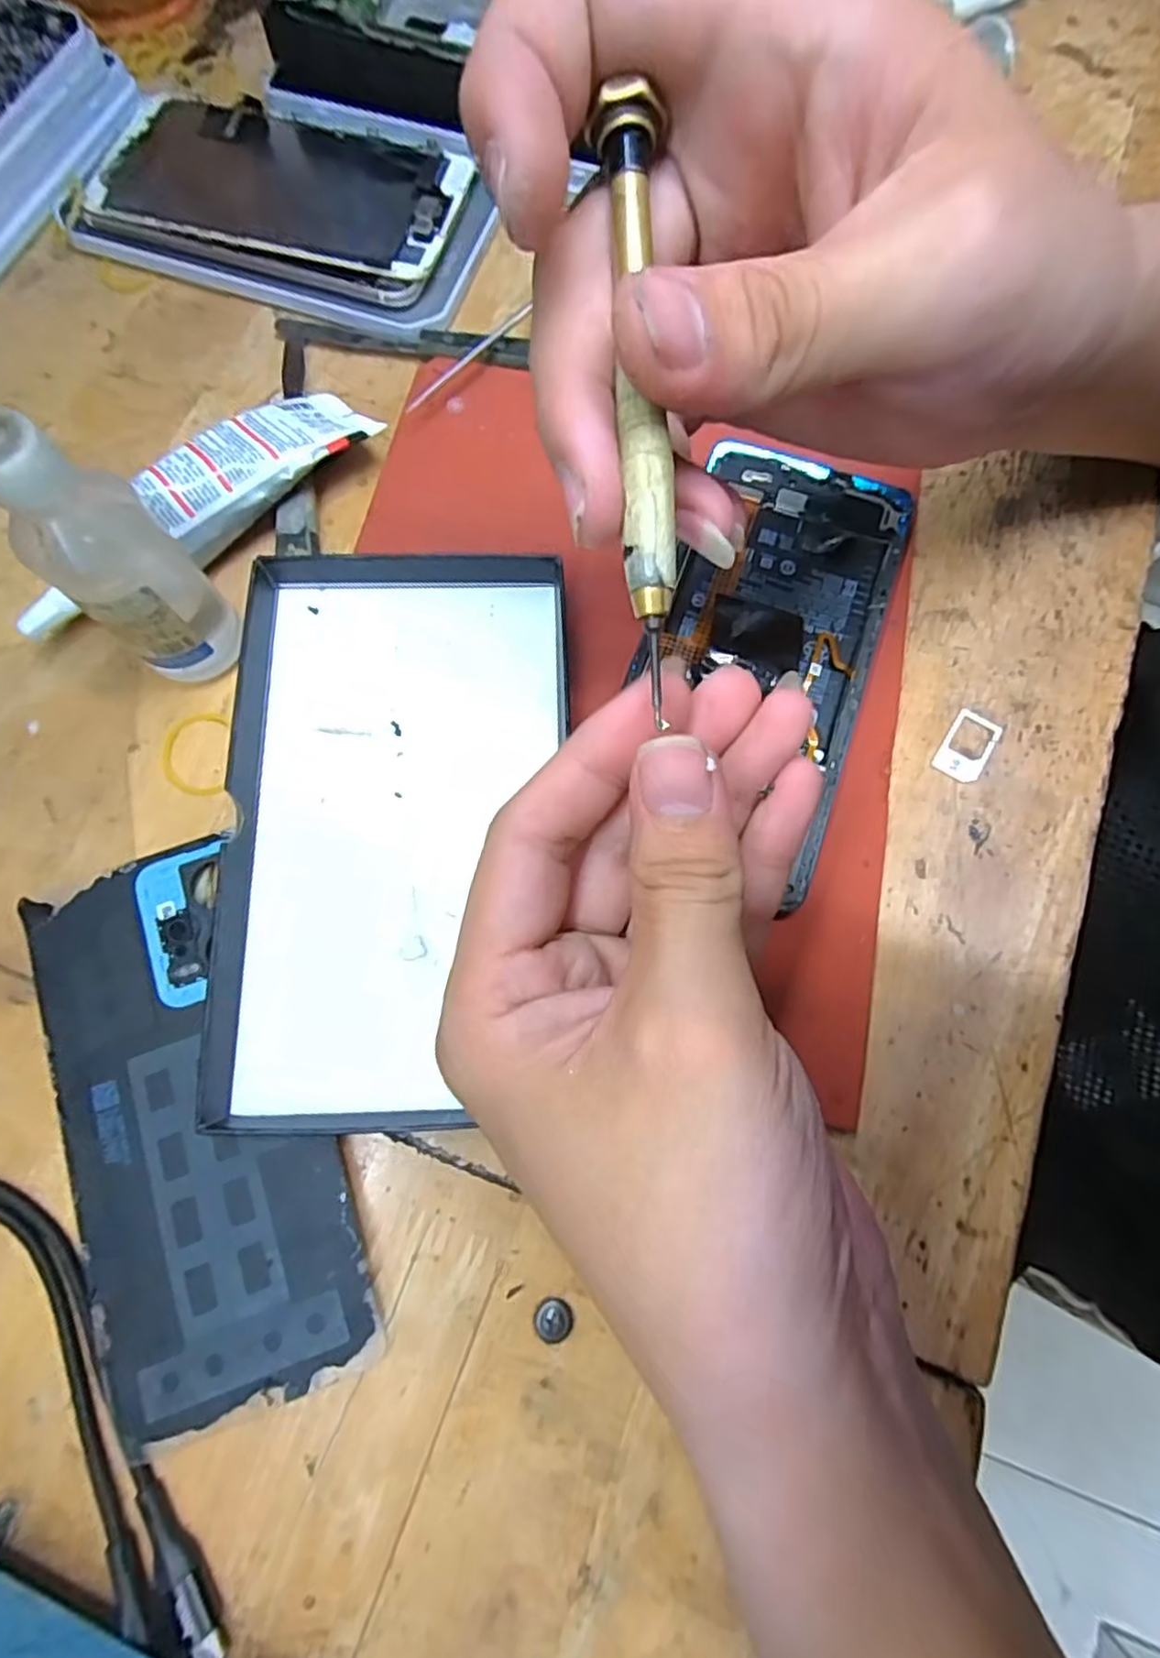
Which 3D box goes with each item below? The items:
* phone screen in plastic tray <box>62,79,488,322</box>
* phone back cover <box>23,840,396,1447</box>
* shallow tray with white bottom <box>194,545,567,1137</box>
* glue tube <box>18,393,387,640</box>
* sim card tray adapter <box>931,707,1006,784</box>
[{"bbox_3d":[-0.122,-0.270,0.291,0.171,0.015,0.100,18,76,4],"label":"phone screen in plastic tray"},{"bbox_3d":[-0.114,0.083,0.196,0.070,0.004,0.153,-22,77,-5],"label":"phone back cover"},{"bbox_3d":[-0.056,-0.003,0.211,0.102,0.017,0.176,-2,75,-1],"label":"shallow tray with white bottom"},{"bbox_3d":[-0.137,-0.117,0.241,0.136,0.030,0.038,-38,79,-10],"label":"glue tube"},{"bbox_3d":[0.134,-0.029,0.233,0.016,0.004,0.027,31,77,7],"label":"sim card tray adapter"}]

